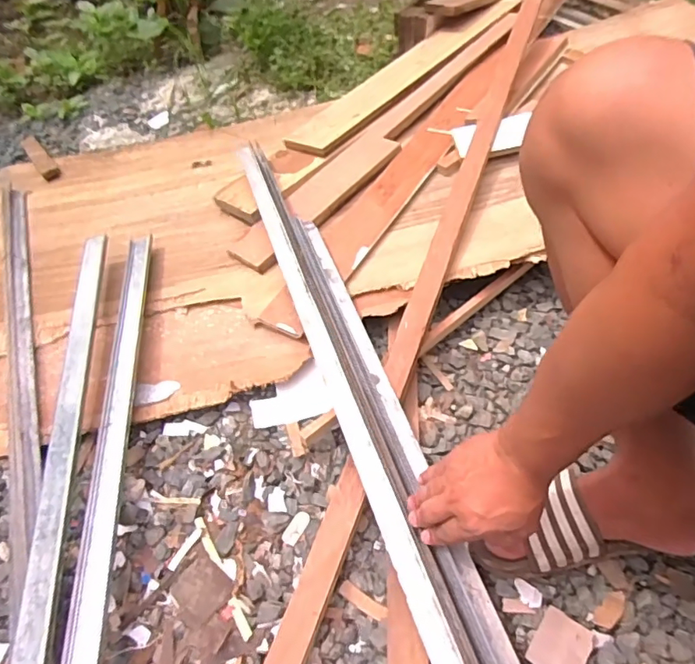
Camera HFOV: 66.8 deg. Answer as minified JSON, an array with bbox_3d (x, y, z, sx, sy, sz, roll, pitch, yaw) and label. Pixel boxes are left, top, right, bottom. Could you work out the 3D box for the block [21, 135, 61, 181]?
[{"bbox_3d":[-0.721,-0.410,1.236,0.041,0.017,0.223,-32,56,-20],"label":"block"}]

